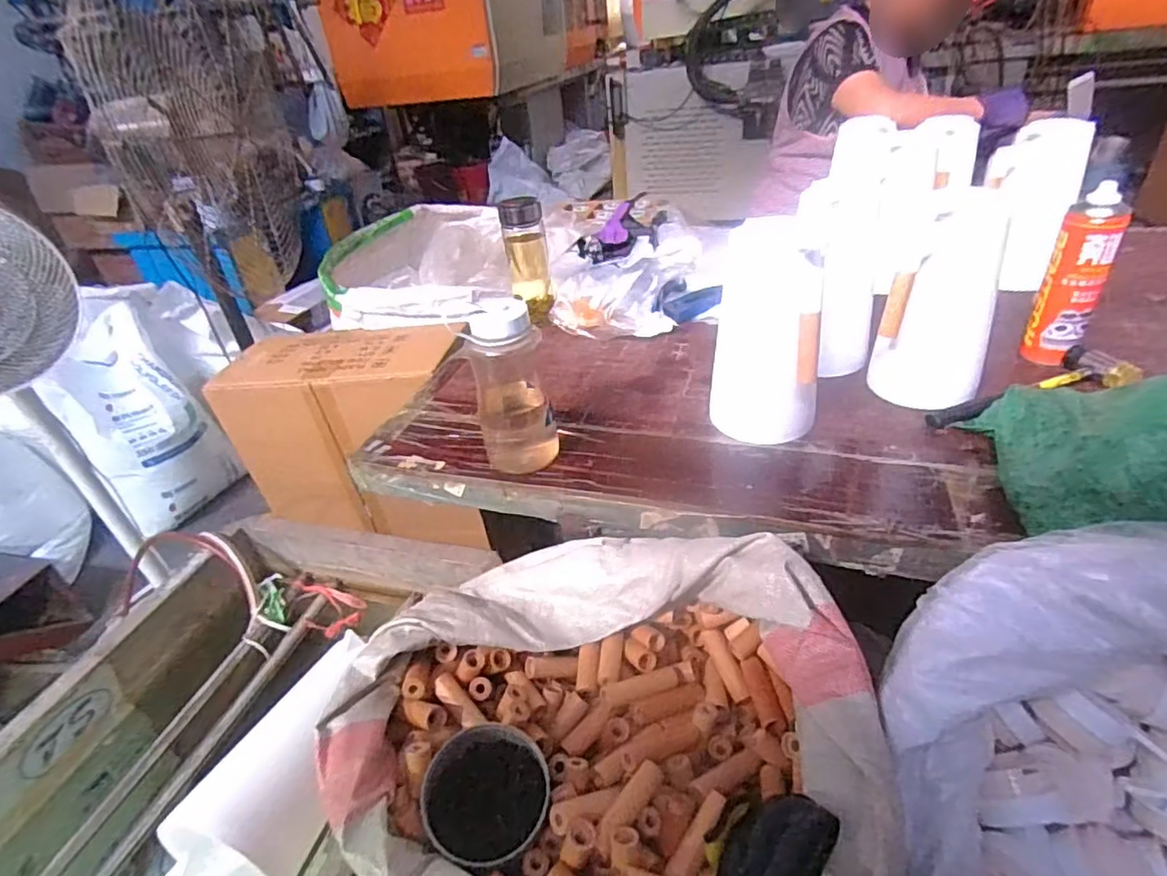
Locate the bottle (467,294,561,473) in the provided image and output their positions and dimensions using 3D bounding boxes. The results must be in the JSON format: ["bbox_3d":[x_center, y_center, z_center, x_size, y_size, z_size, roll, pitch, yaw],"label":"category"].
[{"bbox_3d":[-0.080,-0.054,0.687,0.064,0.192,0.068,20,42,33],"label":"bottle"}]

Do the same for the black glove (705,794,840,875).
[{"bbox_3d":[0.123,0.308,0.433,0.082,0.042,0.124,21,43,34],"label":"black glove"}]

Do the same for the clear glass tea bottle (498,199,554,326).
[{"bbox_3d":[-0.091,-0.287,0.988,0.069,0.179,0.069,-9,34,-3],"label":"clear glass tea bottle"}]

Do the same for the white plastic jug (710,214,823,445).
[{"bbox_3d":[0.208,-0.111,0.693,0.112,0.235,0.093,3,35,13],"label":"white plastic jug"}]

